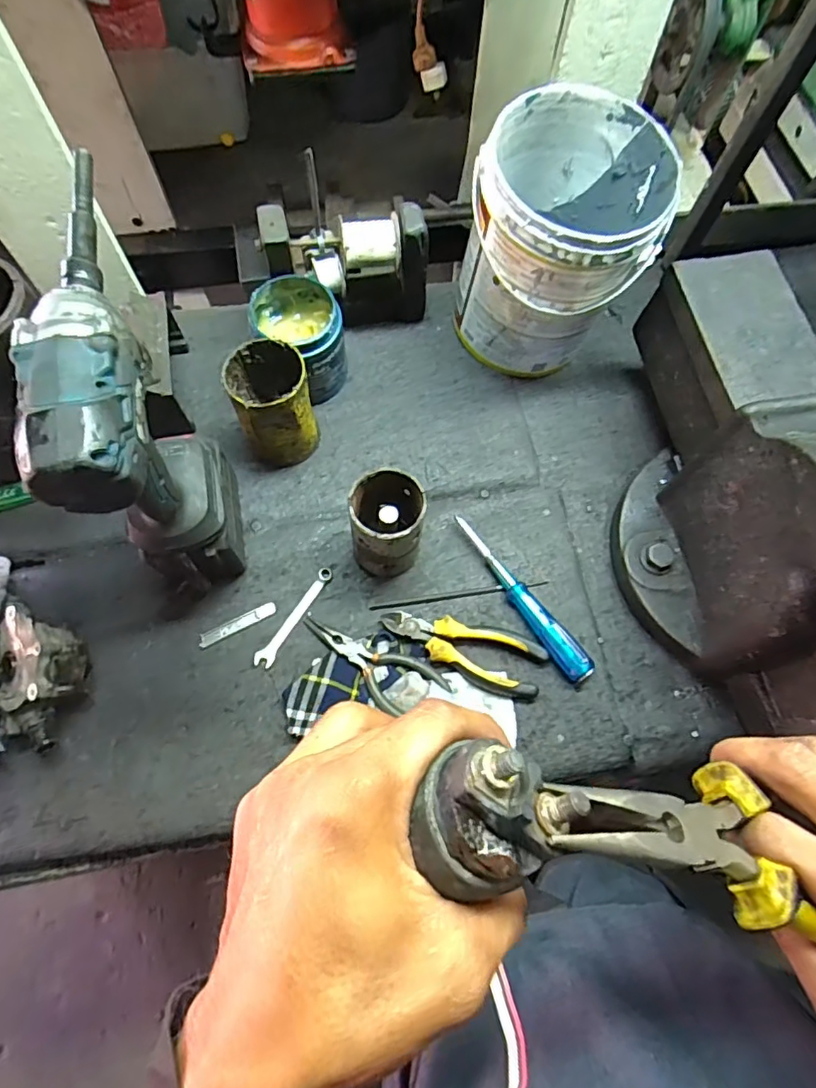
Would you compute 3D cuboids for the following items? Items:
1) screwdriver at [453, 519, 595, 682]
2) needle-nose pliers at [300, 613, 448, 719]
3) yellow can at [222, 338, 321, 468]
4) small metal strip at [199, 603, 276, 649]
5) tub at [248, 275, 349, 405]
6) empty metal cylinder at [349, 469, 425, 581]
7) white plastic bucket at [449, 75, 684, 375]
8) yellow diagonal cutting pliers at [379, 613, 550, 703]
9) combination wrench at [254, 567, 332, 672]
[{"bbox_3d":[0.111,0.047,0.547,0.027,0.027,0.189,-29,73,-12],"label":"screwdriver"},{"bbox_3d":[-0.038,0.115,0.524,0.148,0.019,0.048,26,71,8],"label":"needle-nose pliers"},{"bbox_3d":[-0.132,-0.137,0.564,0.072,0.113,0.074,1,69,-2],"label":"yellow can"},{"bbox_3d":[-0.165,0.077,0.546,0.077,0.004,0.015,-24,72,-11],"label":"small metal strip"},{"bbox_3d":[-0.110,-0.220,0.601,0.092,0.097,0.087,1,69,-2],"label":"tub"},{"bbox_3d":[-0.019,-0.018,0.520,0.062,0.123,0.067,1,69,-2],"label":"empty metal cylinder"},{"bbox_3d":[0.149,-0.301,0.579,0.163,0.199,0.172,1,69,-2],"label":"white plastic bucket"},{"bbox_3d":[0.050,0.098,0.530,0.152,0.023,0.057,19,70,5],"label":"yellow diagonal cutting pliers"},{"bbox_3d":[-0.109,0.070,0.545,0.017,0.008,0.110,32,72,10],"label":"combination wrench"}]

